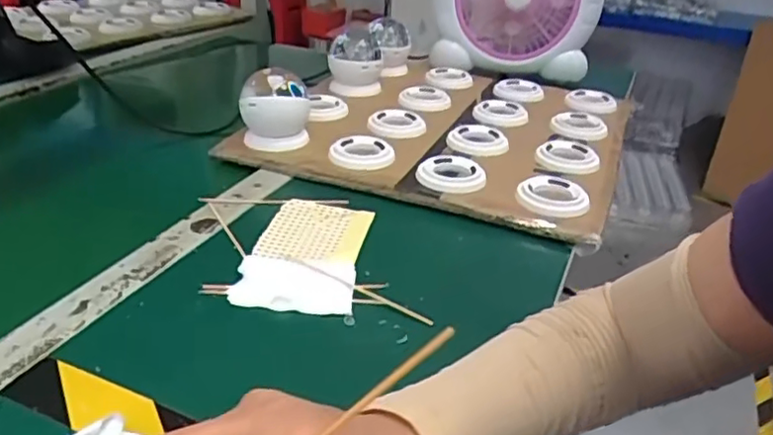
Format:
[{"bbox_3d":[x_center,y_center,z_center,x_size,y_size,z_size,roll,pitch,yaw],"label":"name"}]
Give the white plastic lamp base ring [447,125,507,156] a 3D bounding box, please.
[{"bbox_3d":[0.110,-0.094,0.771,0.071,0.013,0.064,8,30,5],"label":"white plastic lamp base ring"}]

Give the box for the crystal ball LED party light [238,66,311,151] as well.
[{"bbox_3d":[-0.126,-0.121,0.730,0.079,0.083,0.073,-3,31,-14],"label":"crystal ball LED party light"}]

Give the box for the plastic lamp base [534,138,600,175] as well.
[{"bbox_3d":[0.212,-0.073,0.747,0.071,0.012,0.082,8,30,4],"label":"plastic lamp base"}]

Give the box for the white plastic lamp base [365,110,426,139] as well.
[{"bbox_3d":[0.014,-0.117,0.799,0.071,0.014,0.074,-2,30,-12],"label":"white plastic lamp base"}]

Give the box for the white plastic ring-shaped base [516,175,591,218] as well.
[{"bbox_3d":[0.169,-0.023,0.650,0.069,0.021,0.071,11,30,10],"label":"white plastic ring-shaped base"}]

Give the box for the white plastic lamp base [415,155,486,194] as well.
[{"bbox_3d":[0.066,-0.046,0.681,0.072,0.015,0.075,4,30,-2],"label":"white plastic lamp base"}]

